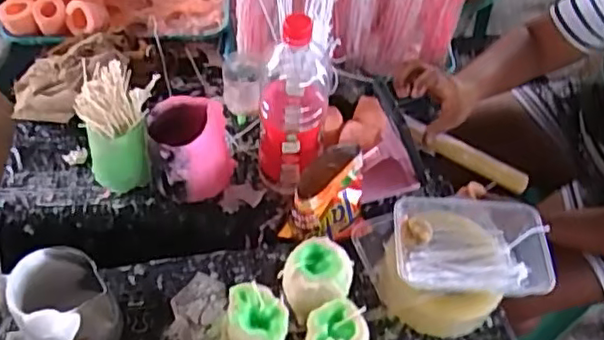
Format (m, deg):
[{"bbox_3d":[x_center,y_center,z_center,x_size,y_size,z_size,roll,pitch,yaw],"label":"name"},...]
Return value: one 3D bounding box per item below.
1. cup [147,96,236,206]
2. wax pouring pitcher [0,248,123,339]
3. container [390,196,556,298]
[{"bbox_3d":[-0.134,-0.021,0.767,0.094,0.113,0.083,-4,53,-7],"label":"cup"},{"bbox_3d":[-0.244,0.139,0.638,0.095,0.113,0.107,-30,60,-24],"label":"wax pouring pitcher"},{"bbox_3d":[0.185,0.080,0.697,0.161,0.033,0.110,6,53,1],"label":"container"}]

